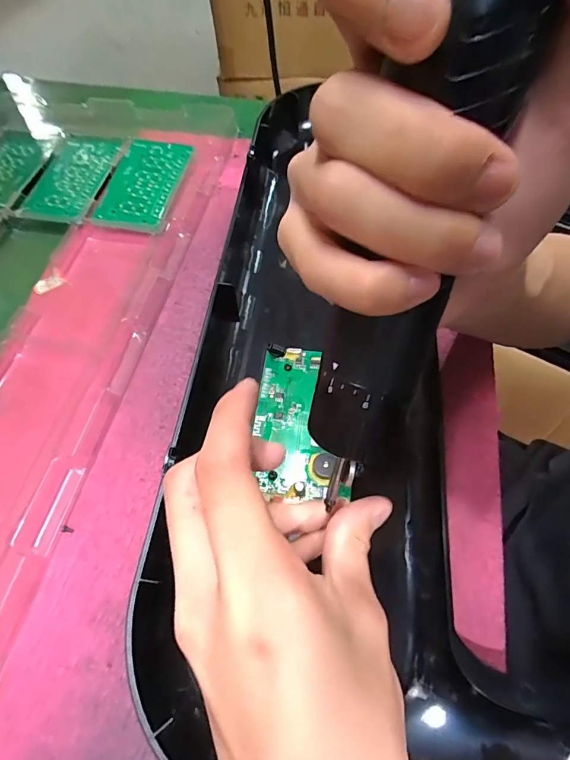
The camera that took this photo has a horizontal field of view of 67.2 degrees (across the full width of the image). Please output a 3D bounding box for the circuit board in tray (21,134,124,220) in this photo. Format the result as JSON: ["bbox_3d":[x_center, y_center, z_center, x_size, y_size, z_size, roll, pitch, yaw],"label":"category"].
[{"bbox_3d":[-0.197,-0.188,0.393,0.066,0.006,0.111,8,62,7],"label":"circuit board in tray"}]

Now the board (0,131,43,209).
[{"bbox_3d":[-0.264,-0.202,0.405,0.060,0.004,0.114,5,62,5],"label":"board"}]

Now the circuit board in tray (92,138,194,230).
[{"bbox_3d":[-0.126,-0.176,0.384,0.062,0.010,0.107,9,62,7],"label":"circuit board in tray"}]

